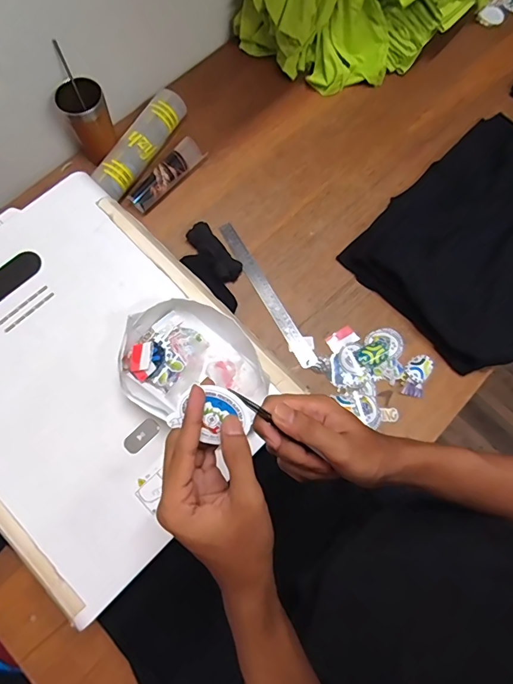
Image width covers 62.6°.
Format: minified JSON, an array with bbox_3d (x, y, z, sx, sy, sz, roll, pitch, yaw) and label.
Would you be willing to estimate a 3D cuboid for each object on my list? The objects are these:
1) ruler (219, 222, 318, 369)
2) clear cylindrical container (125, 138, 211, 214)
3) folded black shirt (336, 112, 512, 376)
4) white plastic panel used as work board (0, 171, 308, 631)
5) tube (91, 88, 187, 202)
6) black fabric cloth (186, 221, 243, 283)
[{"bbox_3d":[0.017,-0.093,0.794,0.028,0.004,0.318,-30,77,-4],"label":"ruler"},{"bbox_3d":[-0.178,-0.332,0.838,0.049,0.047,0.180,40,77,10],"label":"clear cylindrical container"},{"bbox_3d":[0.460,-0.216,0.809,0.518,0.055,0.359,-43,78,-12],"label":"folded black shirt"},{"bbox_3d":[-0.245,0.028,0.580,0.493,0.028,0.405,42,77,11],"label":"white plastic panel used as work board"},{"bbox_3d":[-0.234,-0.394,0.848,0.068,0.051,0.270,25,75,7],"label":"tube"},{"bbox_3d":[-0.080,-0.170,0.801,0.050,0.027,0.133,-36,77,-11],"label":"black fabric cloth"}]

